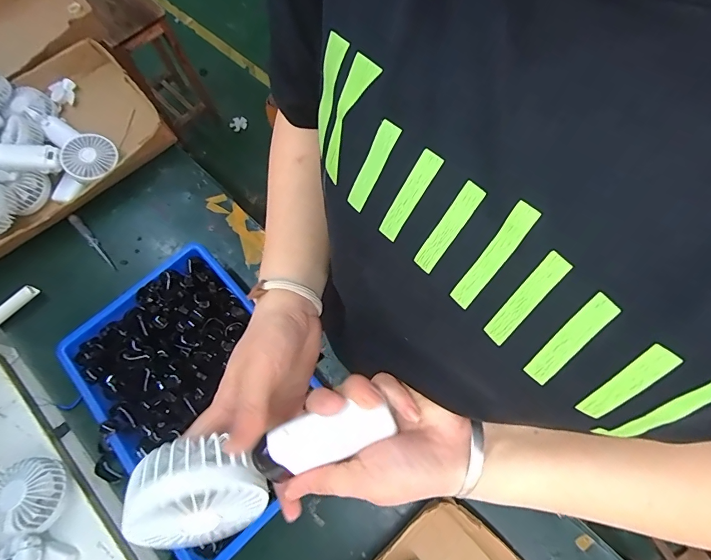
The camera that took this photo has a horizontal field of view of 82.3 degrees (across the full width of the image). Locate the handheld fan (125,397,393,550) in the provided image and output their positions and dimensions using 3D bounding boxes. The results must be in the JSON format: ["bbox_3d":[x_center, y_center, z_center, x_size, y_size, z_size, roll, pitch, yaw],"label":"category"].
[{"bbox_3d":[-0.062,0.123,0.271,0.170,0.051,0.061,-19,67,-10],"label":"handheld fan"}]

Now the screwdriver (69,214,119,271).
[{"bbox_3d":[-0.450,-0.069,0.694,0.128,0.017,0.016,42,77,17],"label":"screwdriver"}]

